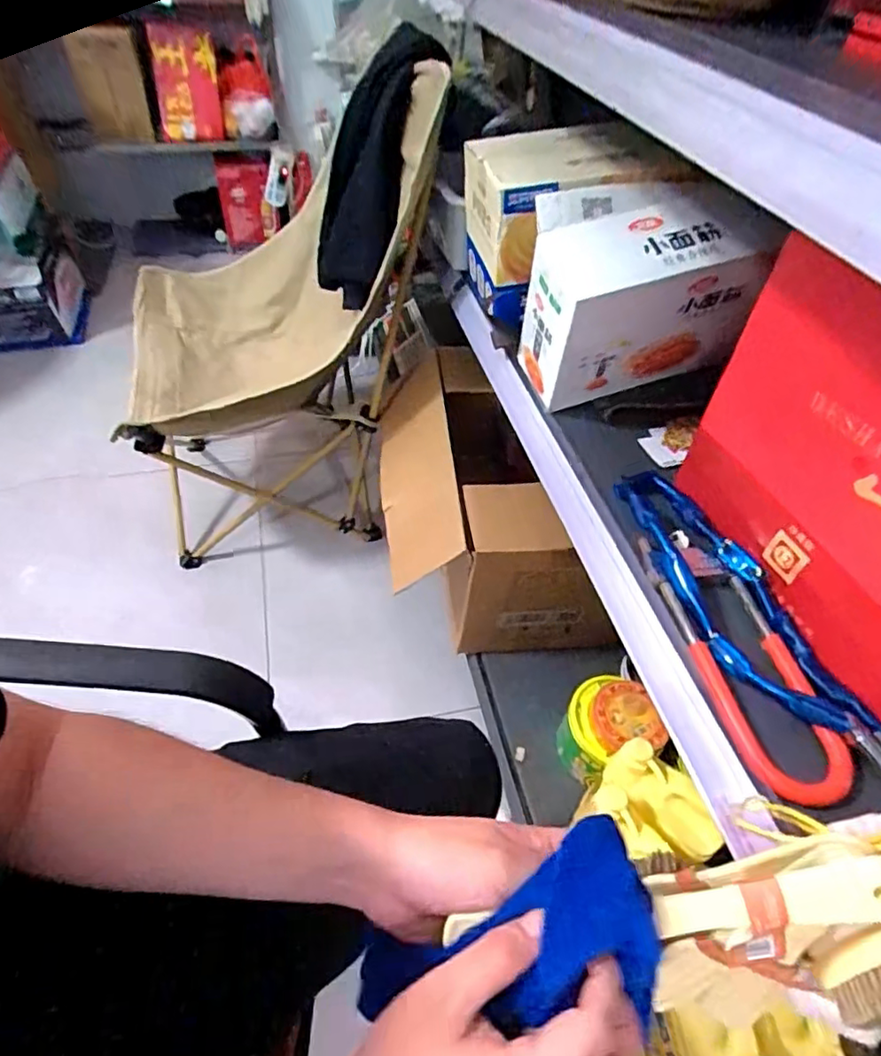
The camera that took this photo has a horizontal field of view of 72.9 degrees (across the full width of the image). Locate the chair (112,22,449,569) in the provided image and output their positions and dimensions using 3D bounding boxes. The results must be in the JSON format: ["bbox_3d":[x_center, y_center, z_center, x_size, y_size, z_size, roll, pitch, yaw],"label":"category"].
[{"bbox_3d":[-0.375,-0.465,1.249,0.577,0.900,0.686,-9,49,-12],"label":"chair"}]

